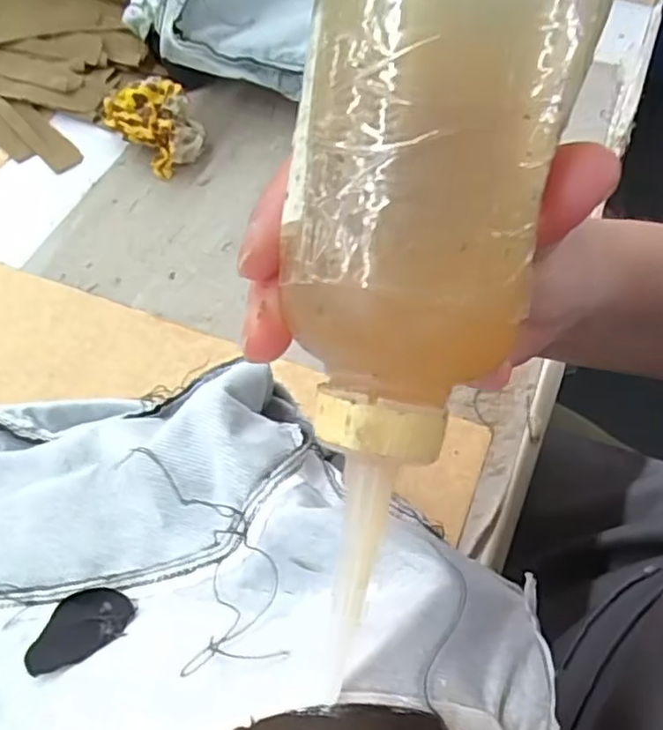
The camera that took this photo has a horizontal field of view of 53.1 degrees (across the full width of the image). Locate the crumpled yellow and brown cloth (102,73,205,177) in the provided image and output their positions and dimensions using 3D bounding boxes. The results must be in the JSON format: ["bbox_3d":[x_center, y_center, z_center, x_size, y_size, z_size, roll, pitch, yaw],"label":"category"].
[{"bbox_3d":[-0.144,-0.200,0.533,0.057,0.040,0.099,-35,62,-19],"label":"crumpled yellow and brown cloth"}]

